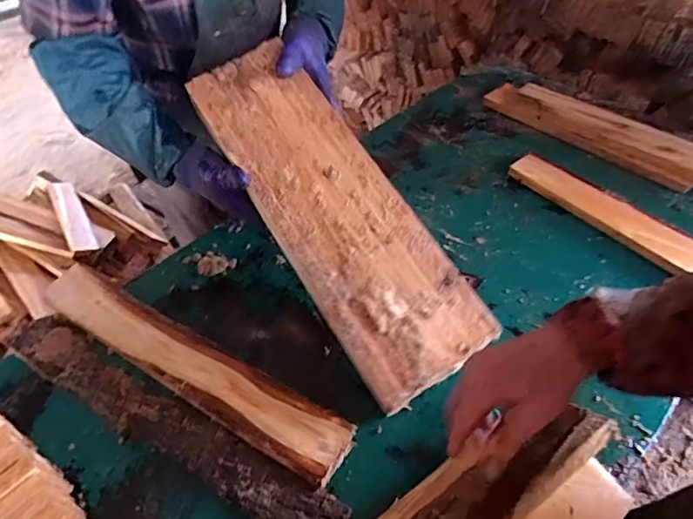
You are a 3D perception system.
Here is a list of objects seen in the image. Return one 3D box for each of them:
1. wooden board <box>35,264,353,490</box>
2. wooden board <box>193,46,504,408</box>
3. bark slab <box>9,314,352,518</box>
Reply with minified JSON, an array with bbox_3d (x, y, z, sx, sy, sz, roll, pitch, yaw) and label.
[{"bbox_3d":[-0.218,0.124,0.655,0.505,0.019,0.074,24,52,23],"label":"wooden board"},{"bbox_3d":[-0.021,-0.071,0.631,0.165,0.017,0.490,-31,73,-16],"label":"wooden board"},{"bbox_3d":[-0.217,0.187,0.599,0.486,0.022,0.071,23,51,23],"label":"bark slab"}]

